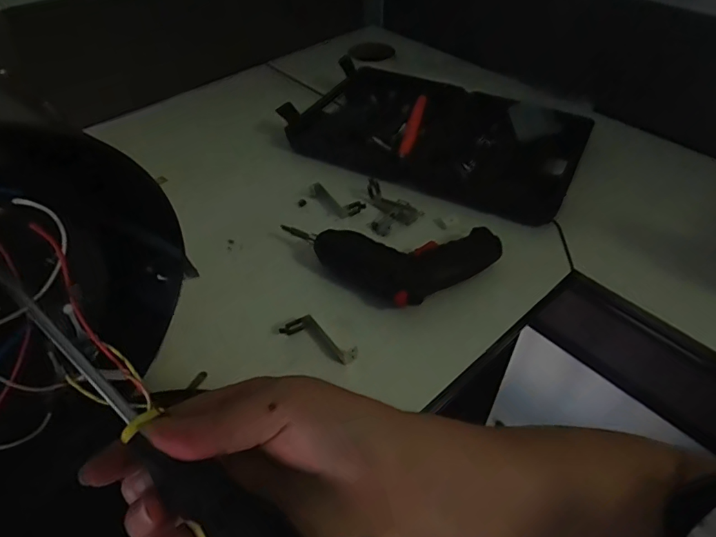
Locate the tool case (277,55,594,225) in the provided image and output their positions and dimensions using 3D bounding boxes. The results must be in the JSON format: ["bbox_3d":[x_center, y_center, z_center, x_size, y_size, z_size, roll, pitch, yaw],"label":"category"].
[{"bbox_3d":[0.093,-0.170,0.600,0.339,0.042,0.199,21,51,20],"label":"tool case"}]

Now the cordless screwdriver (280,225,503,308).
[{"bbox_3d":[0.035,-0.024,0.465,0.162,0.039,0.122,34,56,29],"label":"cordless screwdriver"}]

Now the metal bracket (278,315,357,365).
[{"bbox_3d":[-0.032,0.058,0.403,0.068,0.015,0.019,21,51,20],"label":"metal bracket"}]

